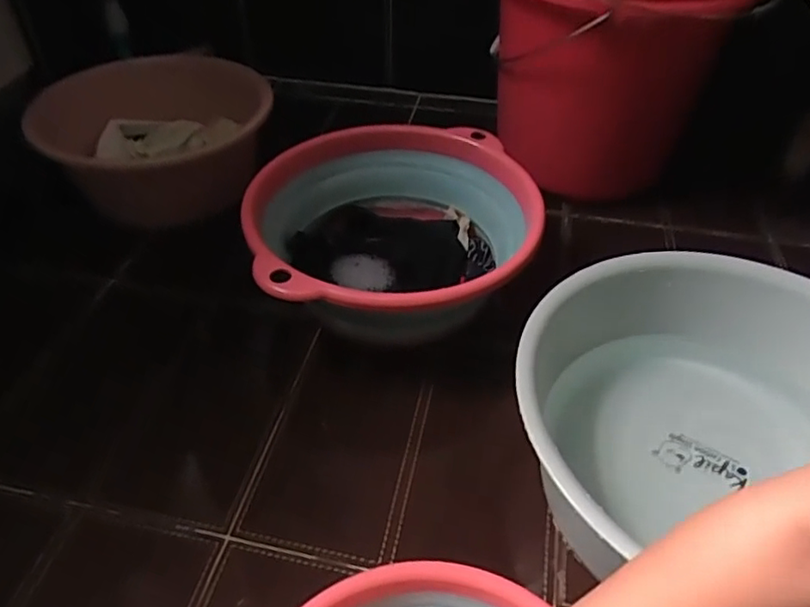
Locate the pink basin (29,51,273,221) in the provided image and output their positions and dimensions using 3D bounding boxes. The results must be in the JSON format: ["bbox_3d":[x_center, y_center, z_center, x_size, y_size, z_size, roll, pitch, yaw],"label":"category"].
[{"bbox_3d":[-0.365,-0.263,0.942,0.289,0.144,0.289,1,47,-1],"label":"pink basin"}]

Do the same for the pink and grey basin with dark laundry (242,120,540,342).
[{"bbox_3d":[-0.015,-0.088,0.752,0.332,0.119,0.334,1,47,-1],"label":"pink and grey basin with dark laundry"}]

